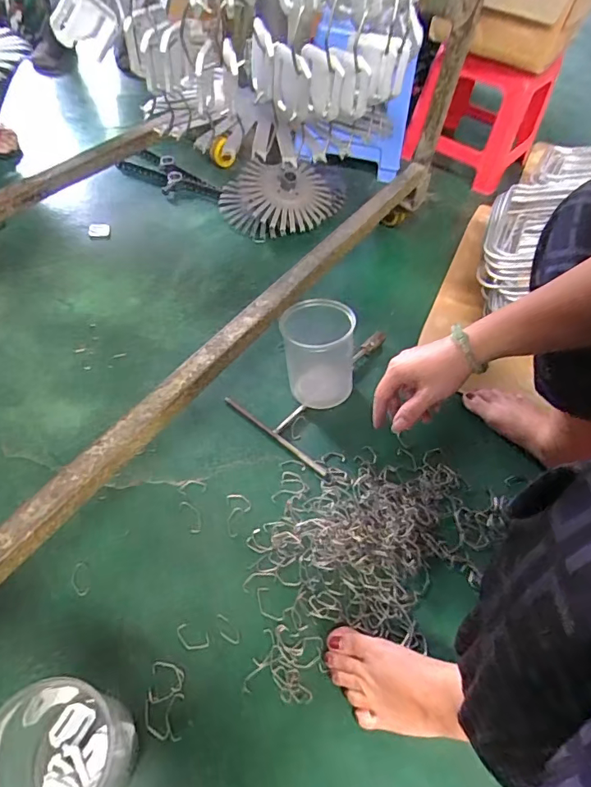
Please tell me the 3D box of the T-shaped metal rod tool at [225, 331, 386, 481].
[{"bbox_3d":[0.059,-0.017,0.756,0.185,0.019,0.284,35,55,21],"label":"T-shaped metal rod tool"}]

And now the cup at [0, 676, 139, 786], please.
[{"bbox_3d":[-0.202,0.312,0.405,0.103,0.120,0.092,-6,55,-11],"label":"cup"}]

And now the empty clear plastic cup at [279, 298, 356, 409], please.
[{"bbox_3d":[0.033,-0.056,0.704,0.116,0.143,0.102,7,52,0],"label":"empty clear plastic cup"}]

